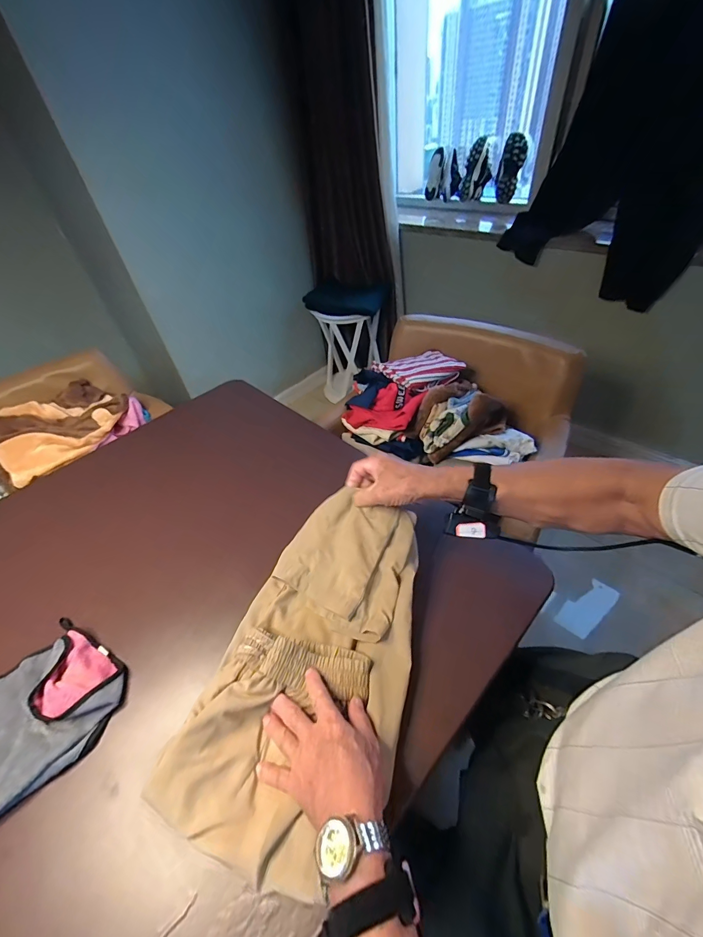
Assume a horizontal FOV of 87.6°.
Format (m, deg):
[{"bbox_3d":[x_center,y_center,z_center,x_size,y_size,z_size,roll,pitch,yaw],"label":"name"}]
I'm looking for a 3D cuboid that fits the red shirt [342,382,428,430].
[{"bbox_3d":[0.092,-0.183,1.079,0.231,0.106,0.128,17,49,23],"label":"red shirt"}]

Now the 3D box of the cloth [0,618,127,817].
[{"bbox_3d":[-0.447,0.331,0.492,0.218,0.036,0.224,19,50,25],"label":"cloth"}]

